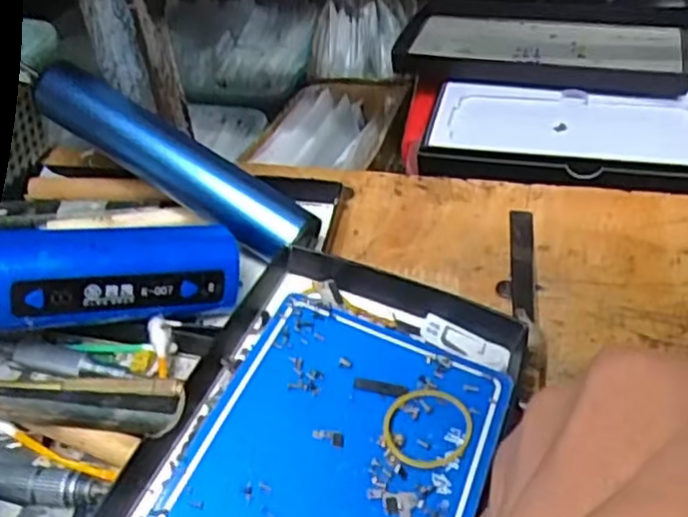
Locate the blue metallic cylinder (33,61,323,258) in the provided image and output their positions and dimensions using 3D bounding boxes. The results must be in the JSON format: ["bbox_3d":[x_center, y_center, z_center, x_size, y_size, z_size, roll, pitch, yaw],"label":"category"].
[{"bbox_3d":[-0.081,-0.047,0.335,0.151,0.020,0.024,32,45,9],"label":"blue metallic cylinder"}]

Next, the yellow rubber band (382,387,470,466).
[{"bbox_3d":[0.028,0.057,0.236,0.030,0.004,0.029,11,50,-3],"label":"yellow rubber band"}]

